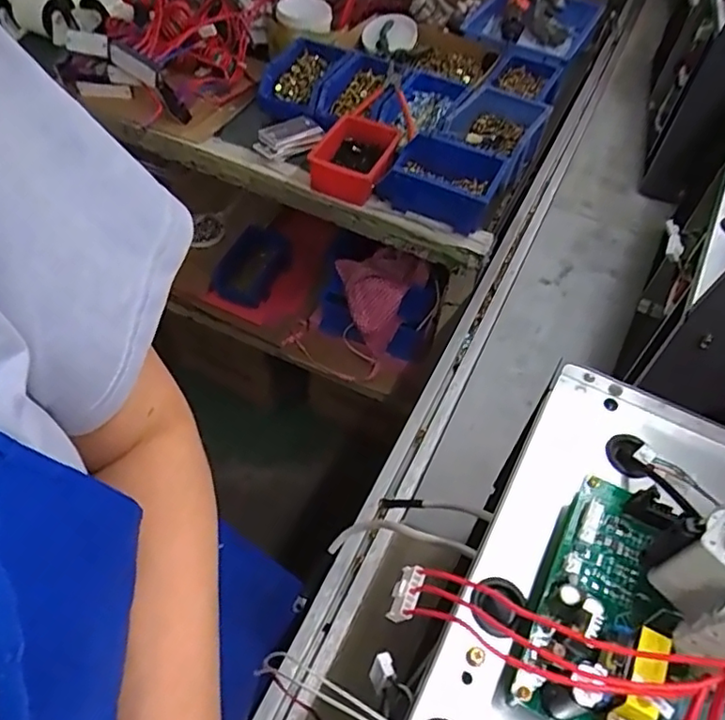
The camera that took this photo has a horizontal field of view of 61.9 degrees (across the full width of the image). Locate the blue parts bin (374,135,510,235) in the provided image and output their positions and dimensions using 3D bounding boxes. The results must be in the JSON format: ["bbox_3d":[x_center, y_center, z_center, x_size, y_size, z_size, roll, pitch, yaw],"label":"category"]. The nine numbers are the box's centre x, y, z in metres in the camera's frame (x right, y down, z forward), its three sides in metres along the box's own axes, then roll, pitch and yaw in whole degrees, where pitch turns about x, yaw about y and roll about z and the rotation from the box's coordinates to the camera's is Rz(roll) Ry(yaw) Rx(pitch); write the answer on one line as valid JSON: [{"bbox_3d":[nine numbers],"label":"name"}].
[{"bbox_3d":[0.110,-0.252,0.853,0.160,0.063,0.103,24,54,14],"label":"blue parts bin"}]

